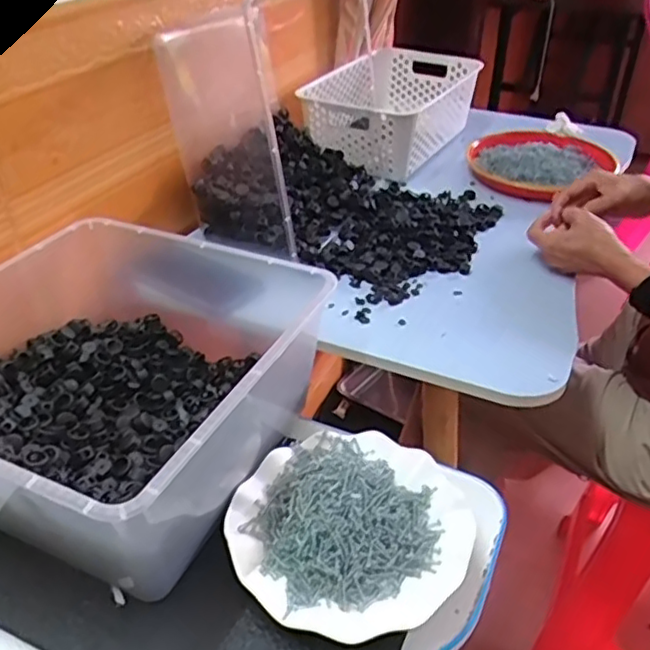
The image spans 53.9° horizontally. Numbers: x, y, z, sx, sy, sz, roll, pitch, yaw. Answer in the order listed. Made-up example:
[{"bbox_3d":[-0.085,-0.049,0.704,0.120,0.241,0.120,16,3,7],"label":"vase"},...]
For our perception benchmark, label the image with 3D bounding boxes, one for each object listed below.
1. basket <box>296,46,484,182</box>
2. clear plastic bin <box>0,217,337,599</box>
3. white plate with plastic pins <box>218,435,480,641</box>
[{"bbox_3d":[0.108,-0.370,1.041,0.199,0.123,0.298,20,41,24],"label":"basket"},{"bbox_3d":[-0.187,0.035,0.570,0.330,0.138,0.326,17,40,21],"label":"clear plastic bin"},{"bbox_3d":[0.019,0.150,0.495,0.177,0.027,0.171,0,37,0],"label":"white plate with plastic pins"}]

